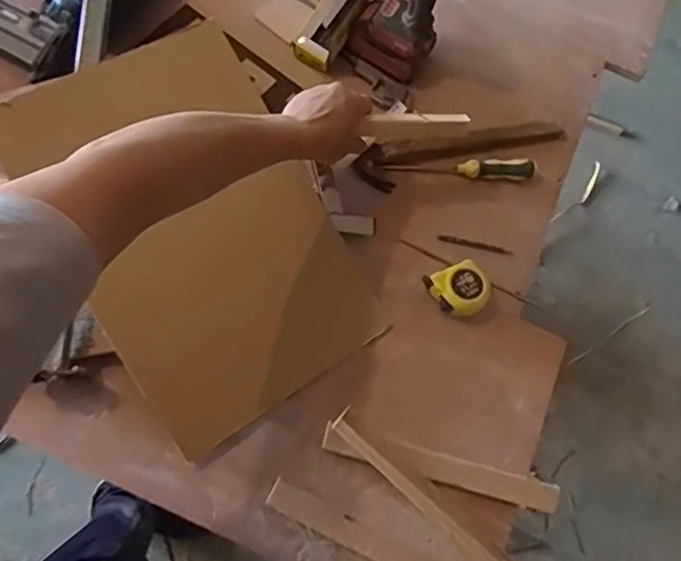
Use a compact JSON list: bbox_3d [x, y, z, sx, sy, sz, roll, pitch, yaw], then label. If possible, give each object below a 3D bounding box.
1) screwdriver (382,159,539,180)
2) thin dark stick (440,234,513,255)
[{"bbox_3d":[0.175,-0.161,0.796,0.218,0.022,0.027,0,72,-7],"label":"screwdriver"},{"bbox_3d":[0.191,-0.049,0.779,0.106,0.010,0.010,13,71,-3],"label":"thin dark stick"}]

